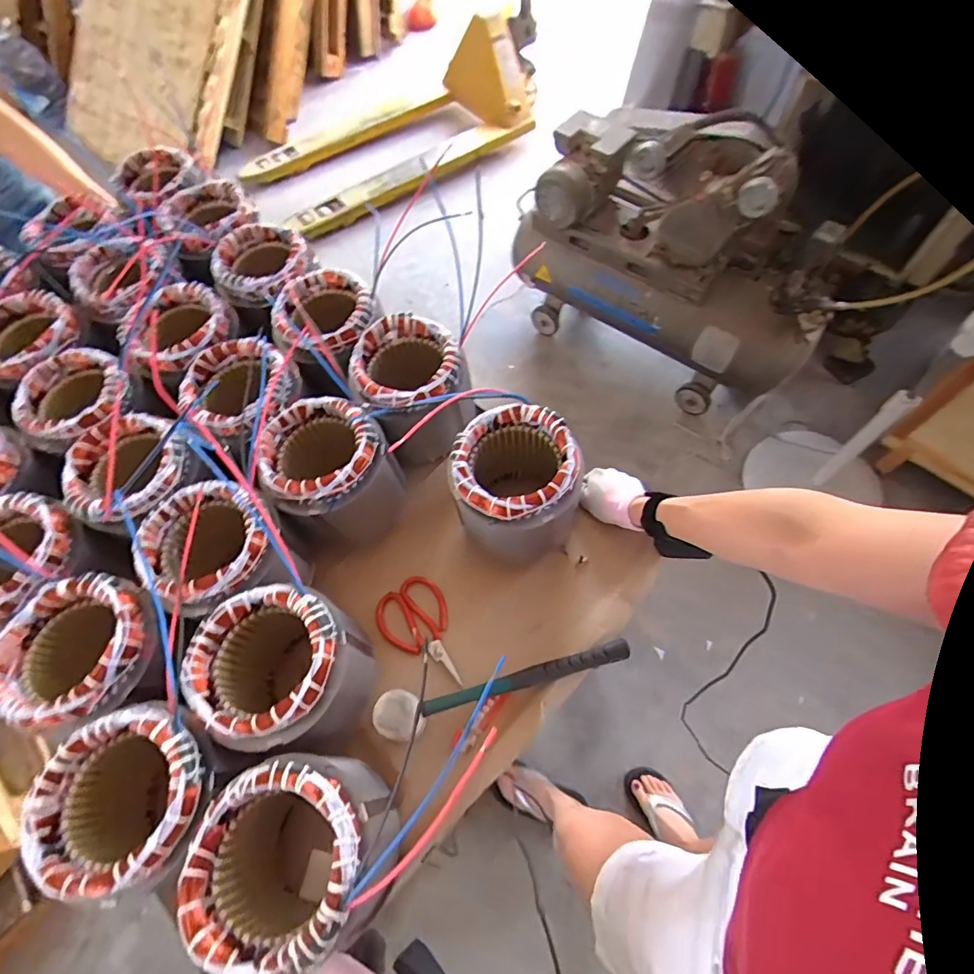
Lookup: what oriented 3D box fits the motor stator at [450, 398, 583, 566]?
[{"bbox_3d":[0.039,0.004,0.617,0.138,0.158,0.134,-2,61,3],"label":"motor stator"}]

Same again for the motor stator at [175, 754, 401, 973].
[{"bbox_3d":[-0.167,0.330,0.454,0.150,0.142,0.137,-2,61,3],"label":"motor stator"}]

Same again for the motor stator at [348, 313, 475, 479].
[{"bbox_3d":[-0.100,-0.119,0.704,0.140,0.180,0.146,-2,61,3],"label":"motor stator"}]

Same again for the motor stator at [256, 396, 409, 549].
[{"bbox_3d":[-0.195,-0.005,0.653,0.141,0.174,0.138,-2,61,3],"label":"motor stator"}]

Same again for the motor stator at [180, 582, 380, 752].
[{"bbox_3d":[-0.210,0.194,0.527,0.149,0.125,0.143,-2,61,3],"label":"motor stator"}]

